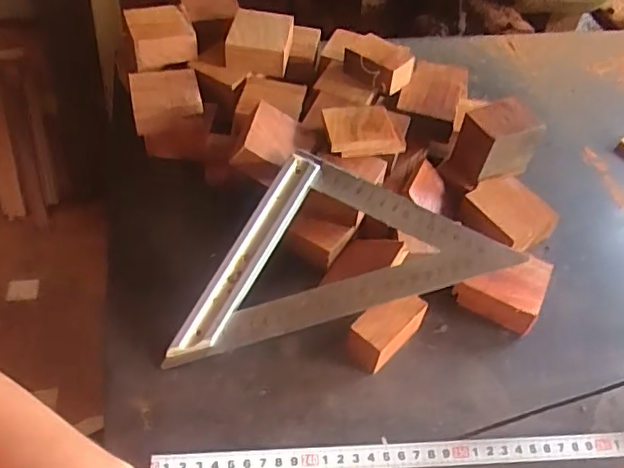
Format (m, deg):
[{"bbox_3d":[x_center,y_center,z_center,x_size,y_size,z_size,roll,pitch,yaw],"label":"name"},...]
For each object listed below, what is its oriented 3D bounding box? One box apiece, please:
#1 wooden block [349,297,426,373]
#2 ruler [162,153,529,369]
[{"bbox_3d":[0.052,0.067,0.416,0.053,0.037,0.030,-32,60,-28],"label":"wooden block"},{"bbox_3d":[0.009,0.002,0.431,0.245,0.018,0.124,-15,71,-3],"label":"ruler"}]

